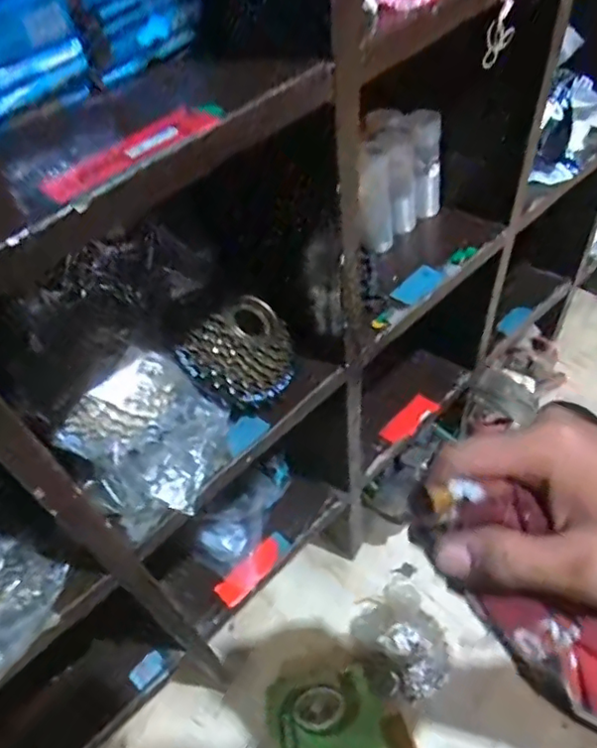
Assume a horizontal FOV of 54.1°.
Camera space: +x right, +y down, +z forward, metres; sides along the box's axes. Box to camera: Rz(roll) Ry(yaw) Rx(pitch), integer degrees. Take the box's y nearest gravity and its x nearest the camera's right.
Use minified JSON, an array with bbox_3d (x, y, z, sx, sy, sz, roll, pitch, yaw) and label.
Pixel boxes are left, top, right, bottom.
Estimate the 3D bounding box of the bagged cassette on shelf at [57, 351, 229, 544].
[{"bbox_3d":[-0.095,0.046,0.384,0.104,0.079,0.077,-30,54,-18],"label":"bagged cassette on shelf"}]

